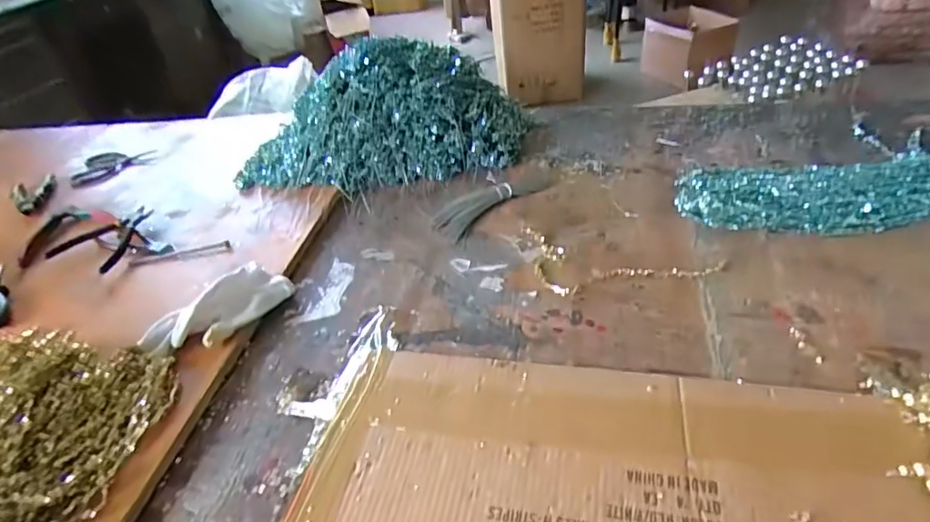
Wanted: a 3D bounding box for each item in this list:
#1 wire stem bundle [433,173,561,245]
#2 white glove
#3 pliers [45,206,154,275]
[{"bbox_3d":[0.046,-0.092,0.762,0.195,0.026,0.065,-31,44,-25],"label":"wire stem bundle"},{"bbox_3d":[-0.281,0.061,0.615,0.073,0.050,0.162,18,46,29],"label":"white glove"},{"bbox_3d":[-0.543,-0.031,0.780,0.116,0.025,0.150,-5,40,6],"label":"pliers"}]

